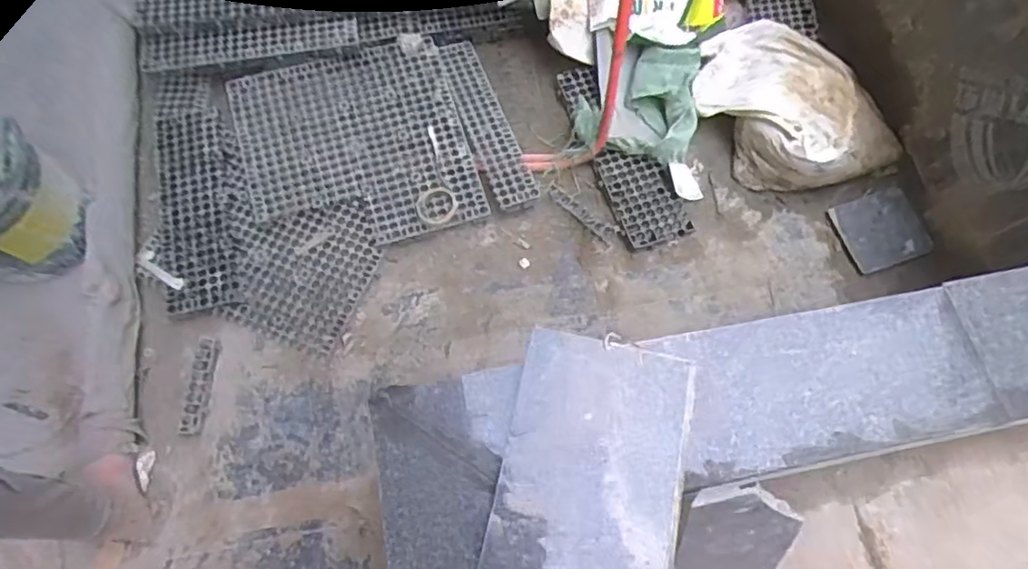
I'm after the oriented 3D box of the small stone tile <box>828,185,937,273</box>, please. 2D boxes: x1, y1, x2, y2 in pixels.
[{"bbox_3d":[0.844,-0.126,1.468,0.182,0.025,0.174,-17,69,-4],"label":"small stone tile"}]

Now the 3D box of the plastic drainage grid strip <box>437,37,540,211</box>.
[{"bbox_3d":[-0.067,-0.391,1.529,0.100,0.033,0.459,-20,69,-5],"label":"plastic drainage grid strip"}]

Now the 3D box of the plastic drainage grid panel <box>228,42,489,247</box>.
[{"bbox_3d":[-0.360,-0.309,1.463,0.487,0.060,0.467,-17,77,-6],"label":"plastic drainage grid panel"}]

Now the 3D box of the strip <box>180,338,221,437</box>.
[{"bbox_3d":[-0.632,0.207,1.291,0.043,0.022,0.194,4,69,4],"label":"strip"}]

